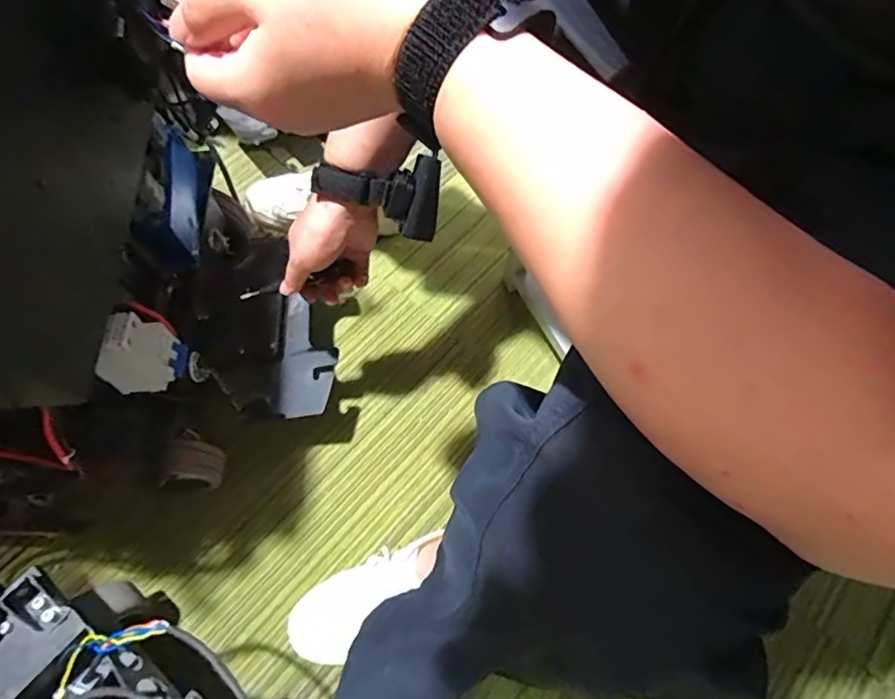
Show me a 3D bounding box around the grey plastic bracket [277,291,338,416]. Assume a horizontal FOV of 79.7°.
[{"bbox_3d":[-0.167,0.003,0.646,0.065,0.014,0.157,-2,65,-3],"label":"grey plastic bracket"}]

